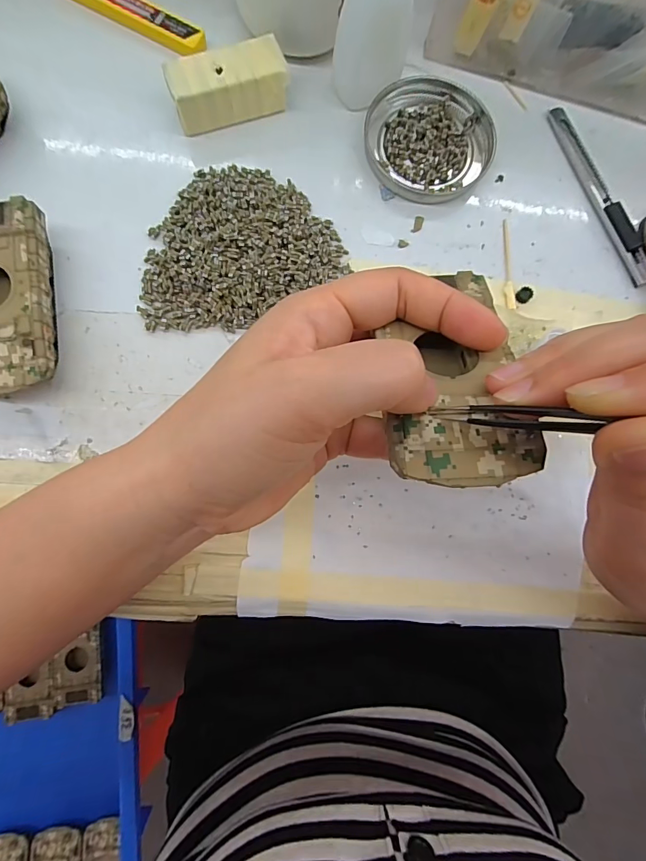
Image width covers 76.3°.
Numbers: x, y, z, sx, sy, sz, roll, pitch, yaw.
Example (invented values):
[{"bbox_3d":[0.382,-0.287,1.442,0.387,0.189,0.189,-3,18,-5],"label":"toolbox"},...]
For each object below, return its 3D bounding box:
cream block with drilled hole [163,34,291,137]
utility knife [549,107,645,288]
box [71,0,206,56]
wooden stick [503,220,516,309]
[{"bbox_3d":[-0.054,-0.199,0.239,0.065,0.026,0.026,-20,85,-6],"label":"cream block with drilled hole"},{"bbox_3d":[0.176,-0.149,0.258,0.014,0.010,0.126,-22,85,-6],"label":"utility knife"},{"bbox_3d":[-0.122,-0.255,0.249,0.105,0.006,0.020,26,82,0],"label":"box"},{"bbox_3d":[0.112,-0.102,0.251,0.007,0.004,0.058,-1,83,-4],"label":"wooden stick"}]

